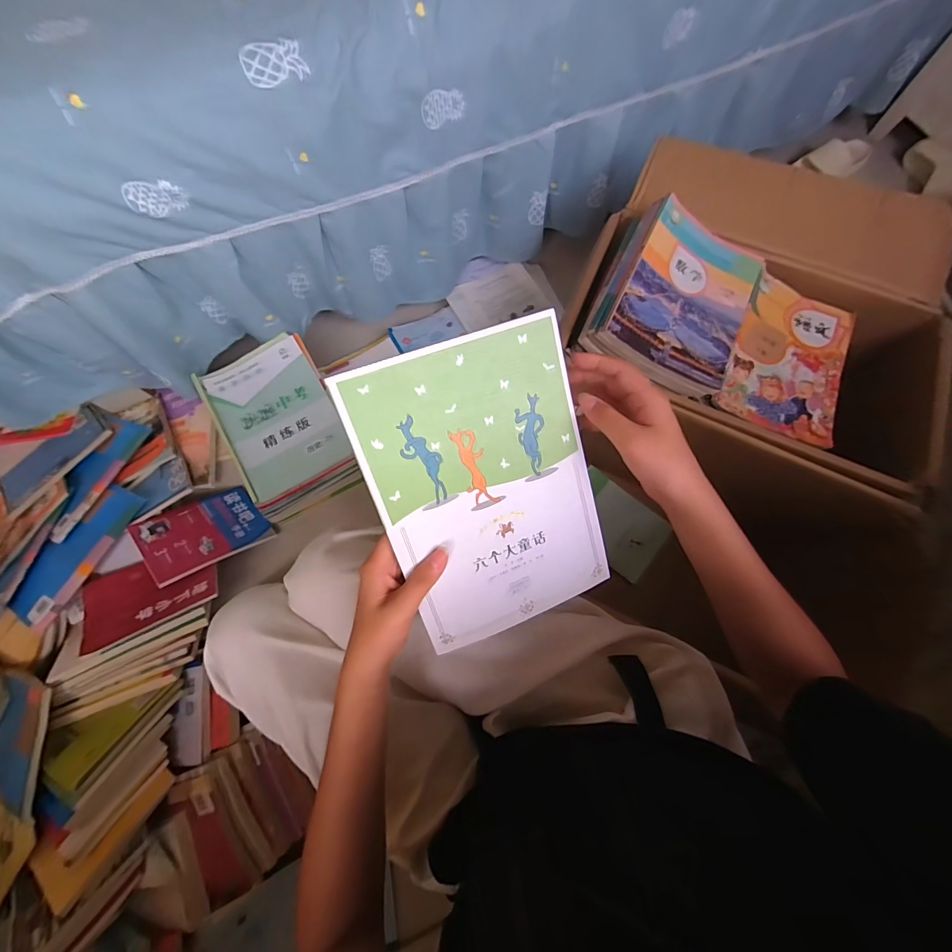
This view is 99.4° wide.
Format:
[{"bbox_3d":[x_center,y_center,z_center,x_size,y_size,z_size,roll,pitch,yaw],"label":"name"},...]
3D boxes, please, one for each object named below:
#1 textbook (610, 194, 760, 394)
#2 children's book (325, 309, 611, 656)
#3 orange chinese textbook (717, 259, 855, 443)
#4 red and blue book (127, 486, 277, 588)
[{"bbox_3d":[0.316,-0.269,0.597,0.182,0.018,0.252,29,76,-6],"label":"textbook"},{"bbox_3d":[0.013,0.015,0.318,0.167,0.007,0.236,-21,109,-13],"label":"children's book"},{"bbox_3d":[0.482,-0.182,0.622,0.176,0.029,0.262,24,75,7],"label":"orange chinese textbook"},{"bbox_3d":[-0.524,0.107,0.780,0.198,0.017,0.149,-28,63,-40],"label":"red and blue book"}]

